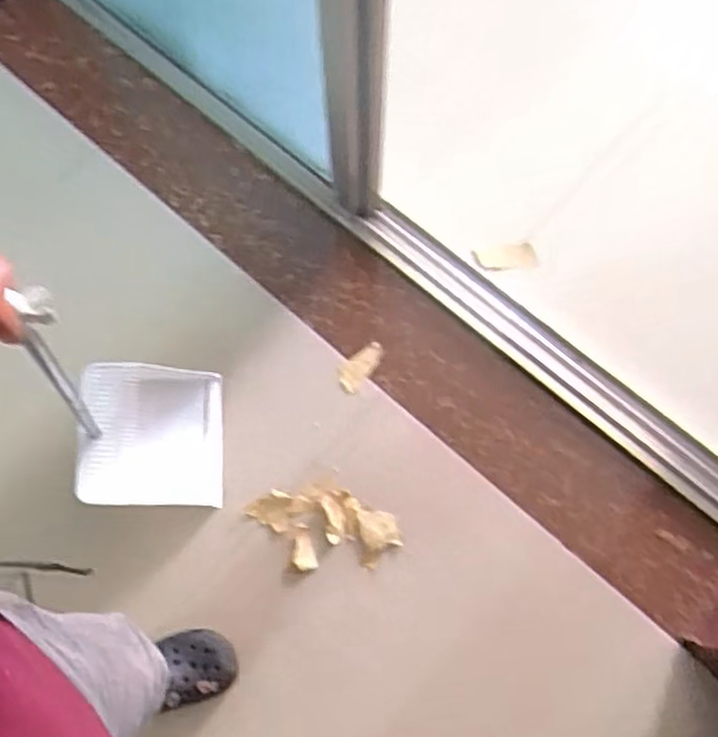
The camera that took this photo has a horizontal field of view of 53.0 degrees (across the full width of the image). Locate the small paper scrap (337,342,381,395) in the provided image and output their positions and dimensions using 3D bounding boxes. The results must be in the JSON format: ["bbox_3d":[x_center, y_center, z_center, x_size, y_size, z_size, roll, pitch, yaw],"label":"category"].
[{"bbox_3d":[0.000,-0.007,1.327,0.048,0.013,0.106,34,74,13],"label":"small paper scrap"}]

